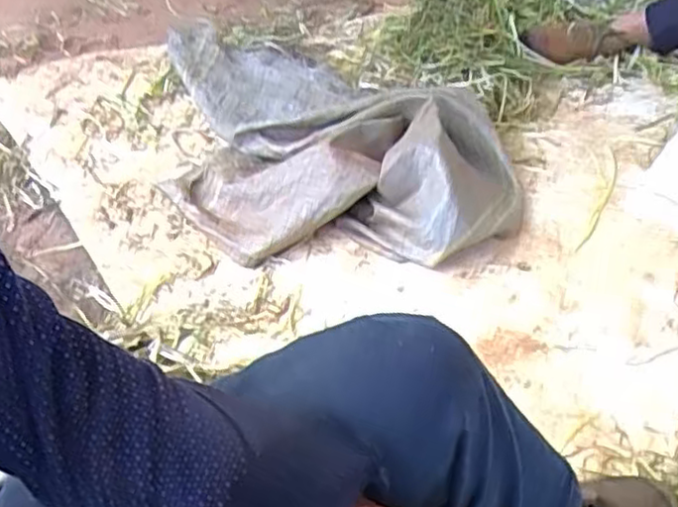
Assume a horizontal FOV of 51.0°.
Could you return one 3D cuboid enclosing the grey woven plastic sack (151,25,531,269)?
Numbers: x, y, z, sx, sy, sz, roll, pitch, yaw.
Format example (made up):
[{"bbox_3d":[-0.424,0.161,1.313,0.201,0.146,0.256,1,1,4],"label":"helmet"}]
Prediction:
[{"bbox_3d":[-0.024,-0.268,1.336,0.572,0.136,0.781,-6,44,-8],"label":"grey woven plastic sack"}]

